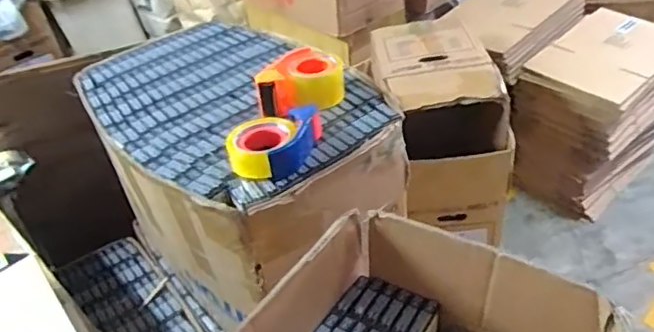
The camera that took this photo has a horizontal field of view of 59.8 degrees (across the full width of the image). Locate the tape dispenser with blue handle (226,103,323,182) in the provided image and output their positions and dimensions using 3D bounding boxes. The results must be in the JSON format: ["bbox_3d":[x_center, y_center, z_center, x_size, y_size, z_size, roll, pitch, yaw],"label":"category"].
[{"bbox_3d":[-0.070,-0.029,0.841,0.150,0.057,0.111,-14,40,-11],"label":"tape dispenser with blue handle"}]

